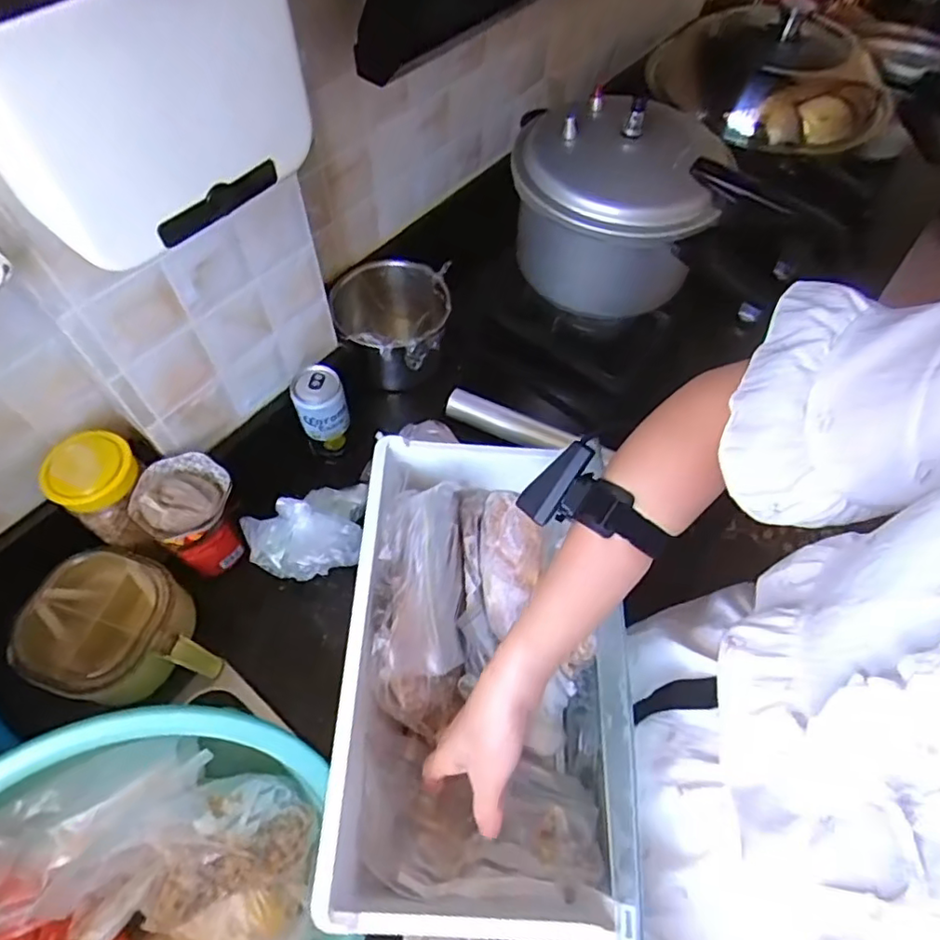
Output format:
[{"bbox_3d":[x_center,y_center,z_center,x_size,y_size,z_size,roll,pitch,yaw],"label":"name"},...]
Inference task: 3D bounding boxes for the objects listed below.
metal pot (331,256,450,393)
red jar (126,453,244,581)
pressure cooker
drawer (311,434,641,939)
[{"bbox_3d":[-0.107,-0.198,0.829,0.150,0.122,0.163,1,61,-2],"label":"metal pot"},{"bbox_3d":[-0.293,0.053,0.649,0.088,0.143,0.088,1,61,-2],"label":"red jar"},{"bbox_3d":[0.224,-0.324,0.755,0.332,0.186,0.205,9,61,2],"label":"pressure cooker"},{"bbox_3d":[0.013,0.169,0.526,0.218,0.185,0.363,3,61,-1],"label":"drawer"}]

